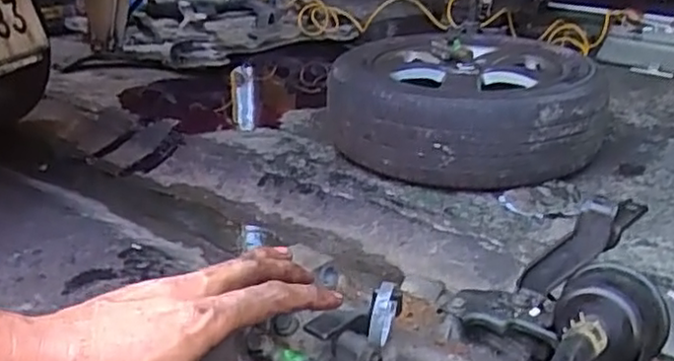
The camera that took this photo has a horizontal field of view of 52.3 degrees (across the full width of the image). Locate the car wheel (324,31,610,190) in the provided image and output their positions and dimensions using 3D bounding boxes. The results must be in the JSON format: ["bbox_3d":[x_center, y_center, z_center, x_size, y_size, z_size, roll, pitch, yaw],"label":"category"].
[{"bbox_3d":[0.301,-0.191,1.747,0.605,0.227,0.637,-4,23,2],"label":"car wheel"}]

